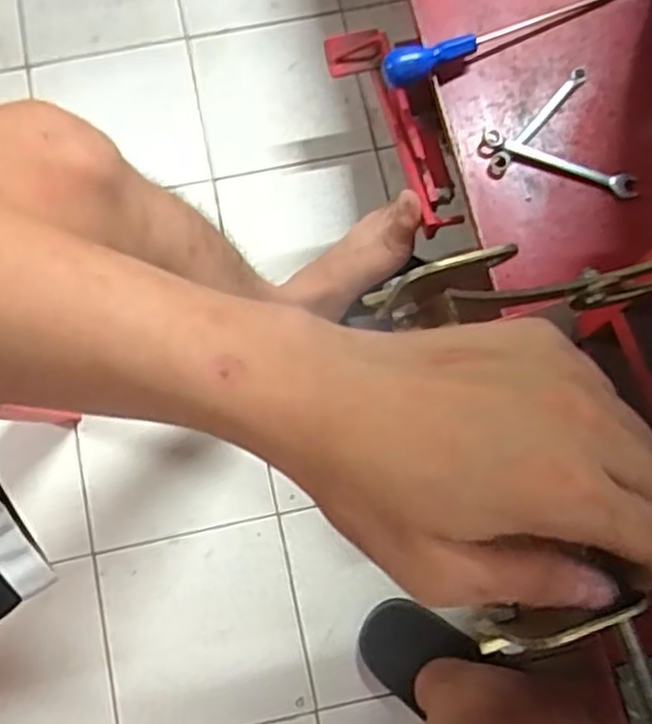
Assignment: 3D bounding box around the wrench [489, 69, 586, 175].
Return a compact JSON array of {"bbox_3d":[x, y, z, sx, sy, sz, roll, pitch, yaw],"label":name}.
[{"bbox_3d":[0.196,-0.225,0.675,0.017,0.006,0.130,40,80,9],"label":"wrench"}]

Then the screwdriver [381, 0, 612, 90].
[{"bbox_3d":[0.180,-0.311,0.684,0.268,0.028,0.027,-19,78,-4],"label":"screwdriver"}]

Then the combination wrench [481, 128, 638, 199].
[{"bbox_3d":[0.215,-0.185,0.671,0.145,0.007,0.020,24,78,6],"label":"combination wrench"}]

